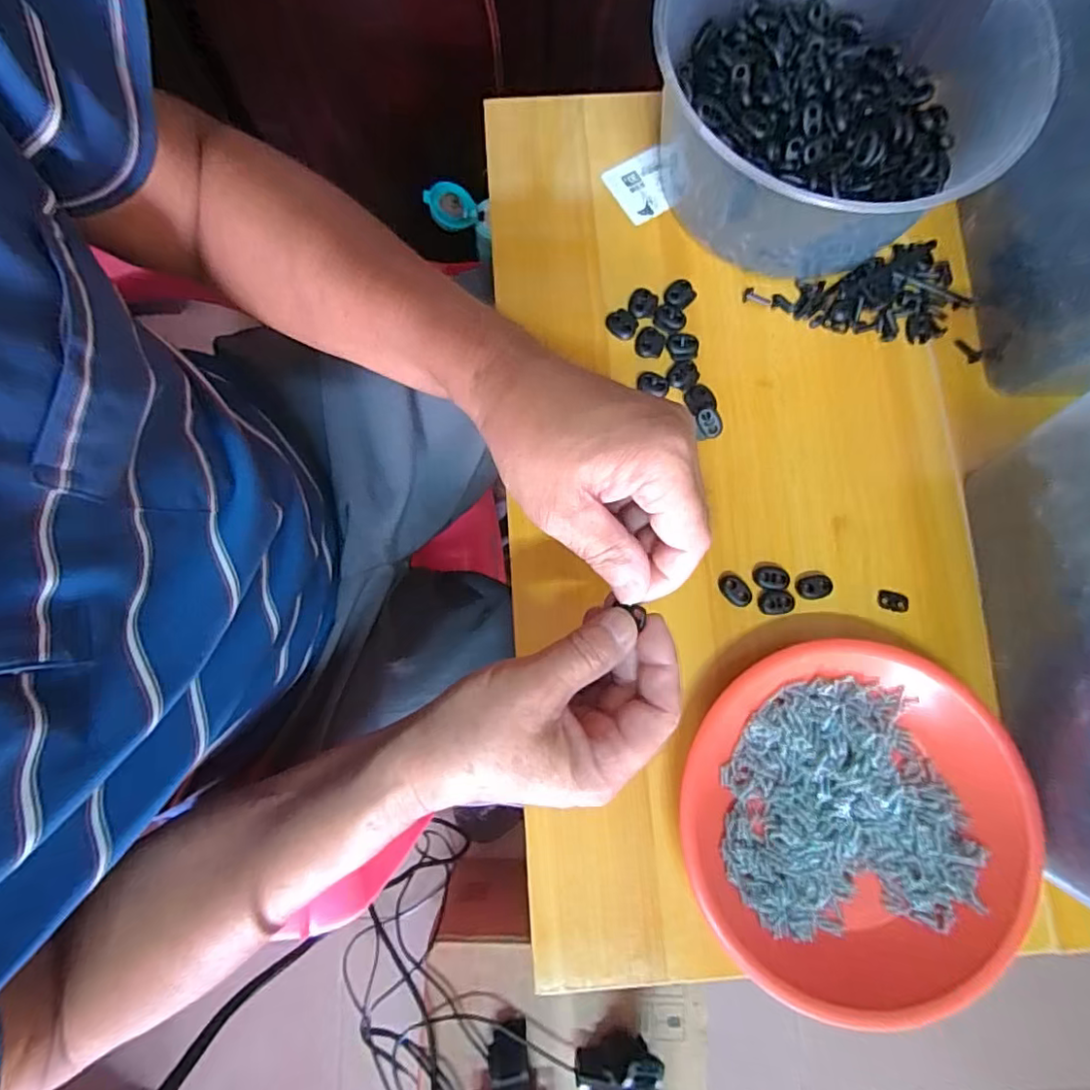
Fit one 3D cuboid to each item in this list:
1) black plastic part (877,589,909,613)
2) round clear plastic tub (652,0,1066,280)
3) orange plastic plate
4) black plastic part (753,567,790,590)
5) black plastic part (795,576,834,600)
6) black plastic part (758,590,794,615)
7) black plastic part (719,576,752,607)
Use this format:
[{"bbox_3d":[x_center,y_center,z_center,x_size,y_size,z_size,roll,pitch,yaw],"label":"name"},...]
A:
[{"bbox_3d":[0.221,0.036,0.369,0.019,0.004,0.012,12,80,1],"label":"black plastic part"},{"bbox_3d":[0.184,-0.295,0.381,0.219,0.096,0.214,0,80,-1],"label":"round clear plastic tub"},{"bbox_3d":[0.175,0.154,0.332,0.183,0.028,0.188,0,80,-1],"label":"orange plastic plate"},{"bbox_3d":[0.143,0.021,0.370,0.022,0.004,0.014,5,80,0],"label":"black plastic part"},{"bbox_3d":[0.171,0.027,0.370,0.022,0.004,0.015,-6,80,-2],"label":"black plastic part"},{"bbox_3d":[0.146,0.037,0.367,0.022,0.004,0.015,-4,80,-1],"label":"black plastic part"},{"bbox_3d":[0.121,0.029,0.369,0.014,0.005,0.022,-43,83,-8],"label":"black plastic part"}]

